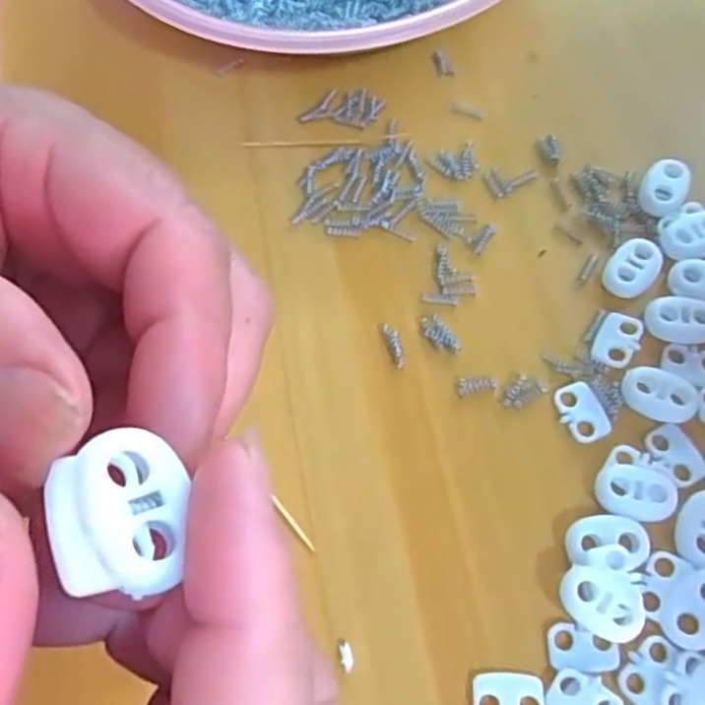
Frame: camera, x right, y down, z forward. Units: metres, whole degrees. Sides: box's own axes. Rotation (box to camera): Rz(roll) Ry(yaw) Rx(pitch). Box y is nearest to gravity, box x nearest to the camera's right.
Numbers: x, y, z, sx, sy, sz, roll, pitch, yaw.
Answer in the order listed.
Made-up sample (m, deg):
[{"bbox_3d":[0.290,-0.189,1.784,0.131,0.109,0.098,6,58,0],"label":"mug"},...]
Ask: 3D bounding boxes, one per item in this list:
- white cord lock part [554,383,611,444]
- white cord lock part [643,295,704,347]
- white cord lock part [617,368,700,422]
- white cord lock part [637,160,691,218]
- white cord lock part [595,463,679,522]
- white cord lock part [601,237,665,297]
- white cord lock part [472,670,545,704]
[{"bbox_3d":[0.069,0.018,0.216,0.013,0.004,0.018,-26,69,-9],"label":"white cord lock part"},{"bbox_3d":[0.103,-0.010,0.224,0.022,0.004,0.015,10,68,6],"label":"white cord lock part"},{"bbox_3d":[0.092,0.013,0.216,0.023,0.004,0.014,18,69,9],"label":"white cord lock part"},{"bbox_3d":[0.105,-0.055,0.243,0.015,0.006,0.020,30,72,13],"label":"white cord lock part"},{"bbox_3d":[0.080,0.040,0.204,0.021,0.005,0.016,17,69,9],"label":"white cord lock part"},{"bbox_3d":[0.090,-0.027,0.232,0.015,0.005,0.020,39,74,16],"label":"white cord lock part"},{"bbox_3d":[0.040,0.090,0.186,0.018,0.004,0.013,7,68,5],"label":"white cord lock part"}]

